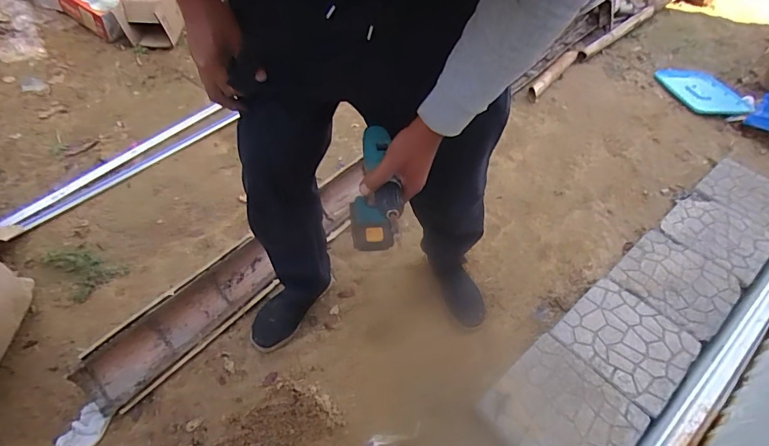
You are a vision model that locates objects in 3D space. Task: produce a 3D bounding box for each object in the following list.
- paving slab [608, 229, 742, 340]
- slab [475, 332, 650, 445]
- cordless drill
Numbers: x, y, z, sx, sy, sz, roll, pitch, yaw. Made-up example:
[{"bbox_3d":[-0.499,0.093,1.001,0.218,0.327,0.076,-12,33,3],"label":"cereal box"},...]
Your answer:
[{"bbox_3d":[0.888,0.176,1.294,0.303,0.054,0.294,-31,61,-26],"label":"paving slab"},{"bbox_3d":[0.421,0.454,1.015,0.310,0.062,0.298,-31,61,-23],"label":"slab"},{"bbox_3d":[-0.018,-0.033,0.705,0.081,0.201,0.190,-15,64,-7],"label":"cordless drill"}]

